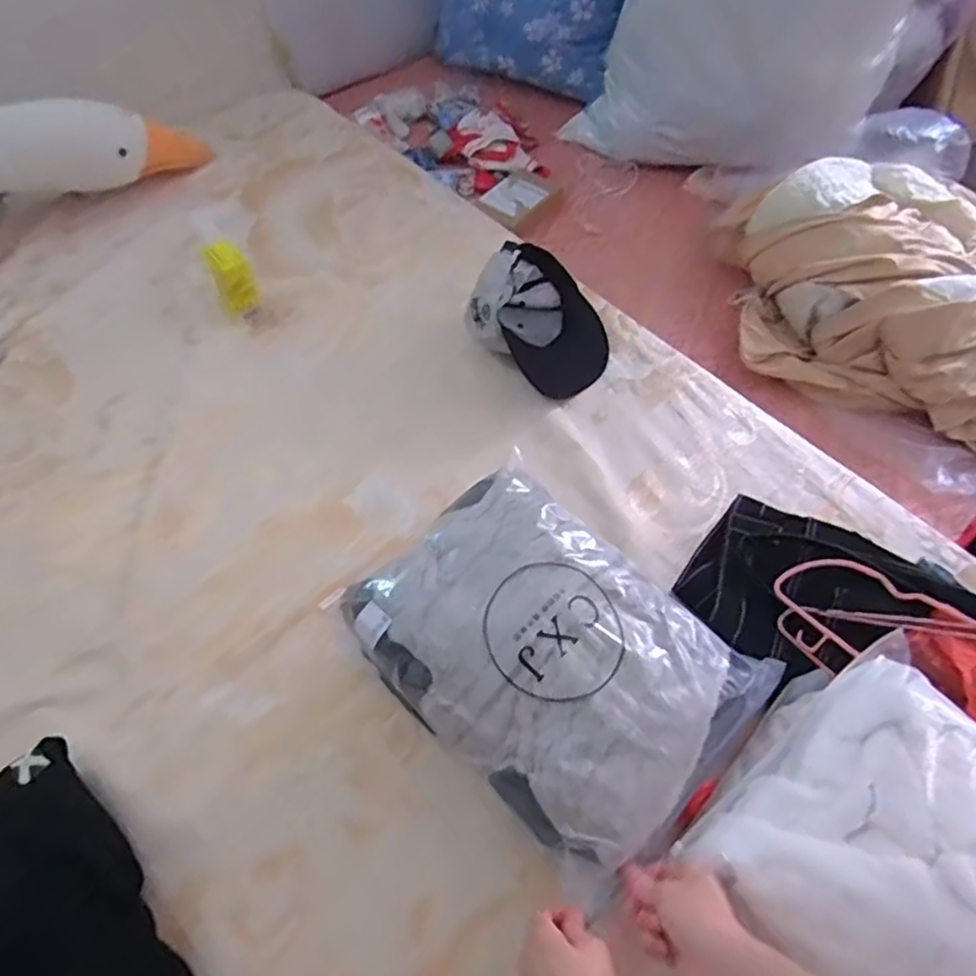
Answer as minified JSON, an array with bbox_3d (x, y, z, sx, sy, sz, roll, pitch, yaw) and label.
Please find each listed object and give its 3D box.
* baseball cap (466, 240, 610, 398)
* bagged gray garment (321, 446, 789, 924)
[{"bbox_3d":[0.087,-0.265,0.996,0.221,0.088,0.198,37,64,20],"label":"baseball cap"},{"bbox_3d":[0.061,0.152,0.642,0.260,0.055,0.350,-40,70,-22],"label":"bagged gray garment"}]

